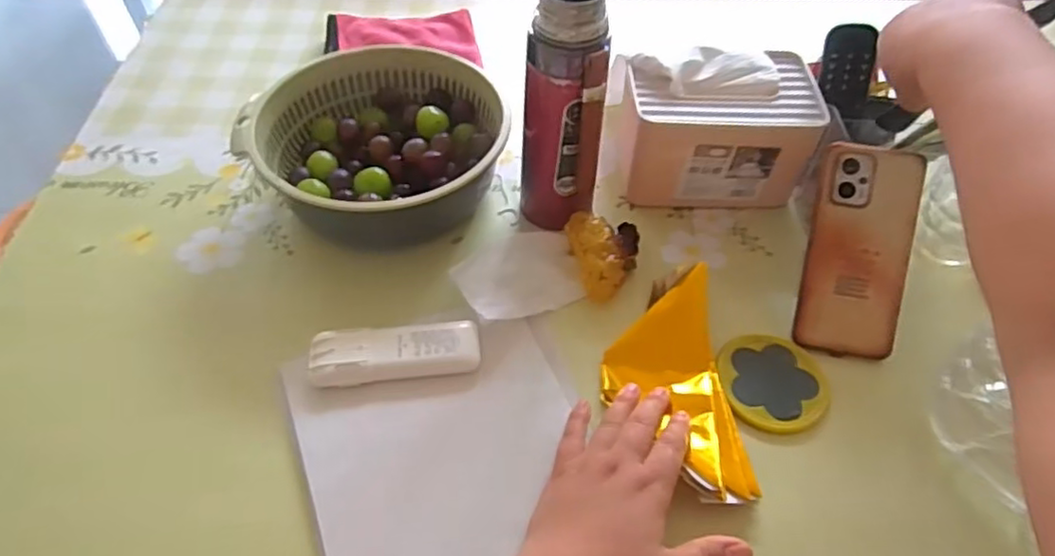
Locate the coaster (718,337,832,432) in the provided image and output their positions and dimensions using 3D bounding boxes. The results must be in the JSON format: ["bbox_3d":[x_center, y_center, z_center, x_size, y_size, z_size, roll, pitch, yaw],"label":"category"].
[{"bbox_3d":[0.189,0.079,0.508,0.081,0.007,0.081,1,51,-1],"label":"coaster"}]

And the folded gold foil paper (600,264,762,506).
[{"bbox_3d":[0.107,0.076,0.489,0.091,0.036,0.180,-5,52,-5],"label":"folded gold foil paper"}]

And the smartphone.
[{"bbox_3d":[0.262,-0.021,0.524,0.076,0.006,0.163,8,95,10],"label":"smartphone"}]

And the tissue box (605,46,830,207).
[{"bbox_3d":[0.170,-0.142,0.617,0.171,0.104,0.106,-1,51,-2],"label":"tissue box"}]

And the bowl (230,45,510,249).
[{"bbox_3d":[-0.137,-0.129,0.623,0.219,0.078,0.179,4,51,2],"label":"bowl"}]

